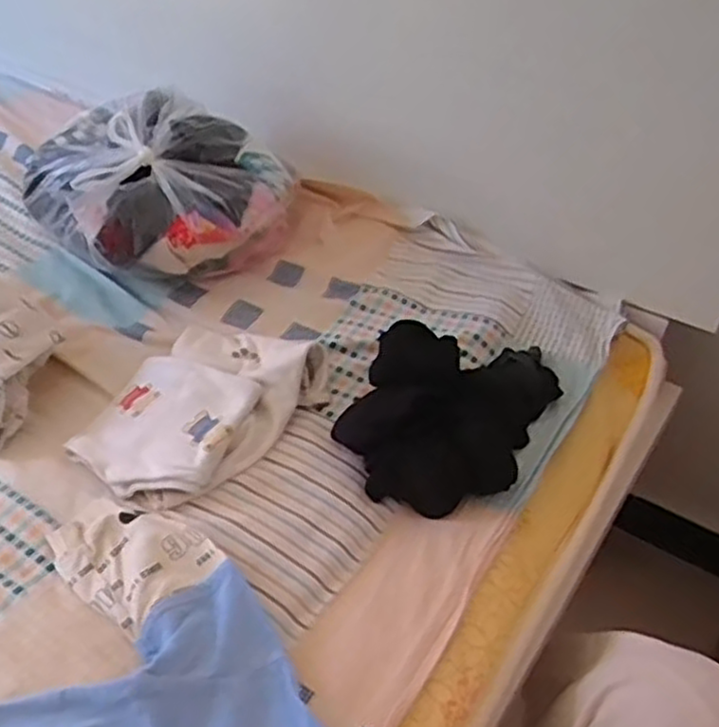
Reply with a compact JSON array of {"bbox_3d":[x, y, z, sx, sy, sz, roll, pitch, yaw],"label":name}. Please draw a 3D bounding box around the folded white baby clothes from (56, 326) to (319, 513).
[{"bbox_3d":[-0.147,0.034,0.687,0.161,0.047,0.226,29,47,27],"label":"folded white baby clothes"}]

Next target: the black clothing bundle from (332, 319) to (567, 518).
[{"bbox_3d":[0.090,0.032,0.684,0.160,0.077,0.223,26,45,24],"label":"black clothing bundle"}]

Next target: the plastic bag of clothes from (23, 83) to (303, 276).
[{"bbox_3d":[-0.222,-0.200,0.863,0.267,0.166,0.246,-26,49,-30],"label":"plastic bag of clothes"}]

